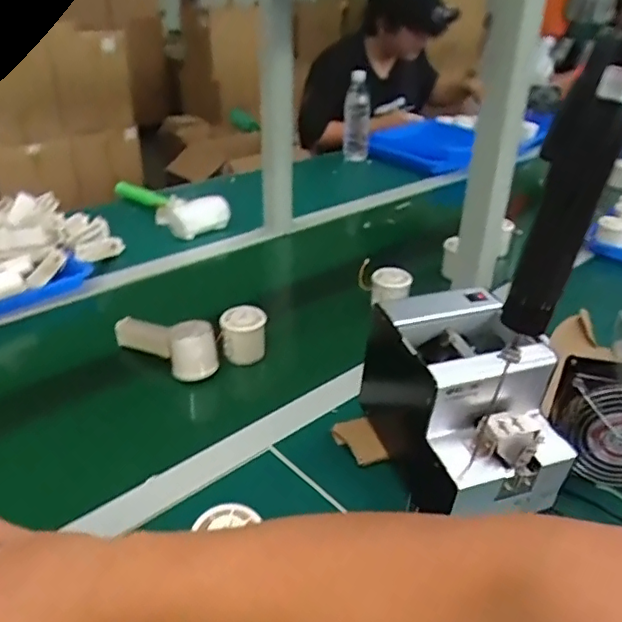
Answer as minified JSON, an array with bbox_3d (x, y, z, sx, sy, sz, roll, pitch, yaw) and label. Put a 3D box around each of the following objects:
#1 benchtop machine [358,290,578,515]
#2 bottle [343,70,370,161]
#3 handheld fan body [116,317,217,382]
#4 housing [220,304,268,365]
[{"bbox_3d":[0.148,0.088,0.568,0.128,0.164,0.201,-7,32,-16],"label":"benchtop machine"},{"bbox_3d":[0.130,-0.545,1.622,0.077,0.256,0.080,4,31,2],"label":"bottle"},{"bbox_3d":[-0.192,0.032,0.741,0.147,0.068,0.051,20,35,27],"label":"handheld fan body"},{"bbox_3d":[-0.089,0.033,0.758,0.056,0.065,0.056,2,31,-1],"label":"housing"}]

